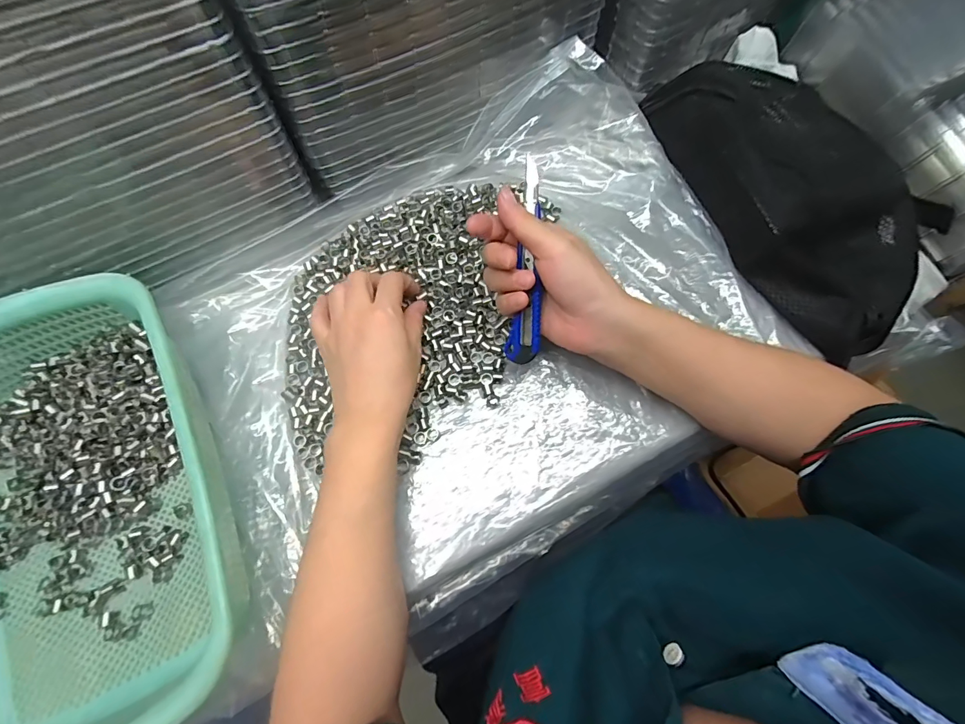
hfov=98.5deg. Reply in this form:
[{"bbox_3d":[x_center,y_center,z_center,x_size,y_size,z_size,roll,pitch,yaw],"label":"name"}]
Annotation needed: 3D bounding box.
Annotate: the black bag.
[{"bbox_3d":[0.250,-0.143,0.354,0.099,0.076,0.288,-28,76,-10],"label":"black bag"}]

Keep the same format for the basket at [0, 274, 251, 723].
[{"bbox_3d":[-0.287,0.102,0.277,0.223,0.082,0.296,-24,78,-8],"label":"basket"}]

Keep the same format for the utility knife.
[{"bbox_3d":[0.032,-0.069,0.302,0.024,0.010,0.142,2,103,1],"label":"utility knife"}]

